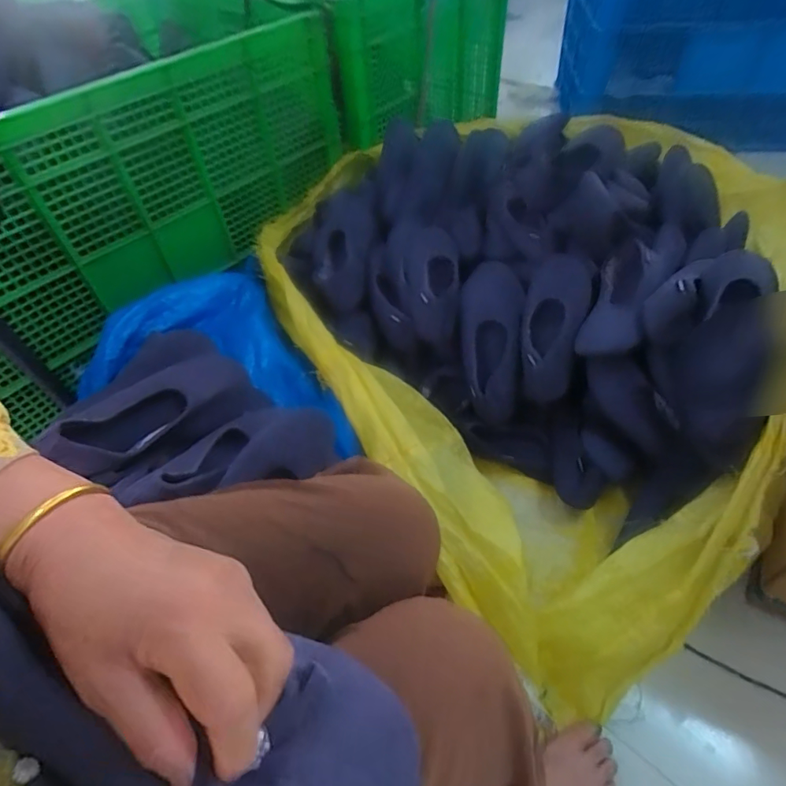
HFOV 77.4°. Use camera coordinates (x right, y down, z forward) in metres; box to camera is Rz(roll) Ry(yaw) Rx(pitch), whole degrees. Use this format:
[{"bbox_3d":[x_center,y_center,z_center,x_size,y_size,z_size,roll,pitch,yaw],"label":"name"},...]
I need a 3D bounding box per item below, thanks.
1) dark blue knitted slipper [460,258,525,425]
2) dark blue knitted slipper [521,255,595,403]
[{"bbox_3d":[0.170,-0.091,0.845,0.109,0.081,0.278,-1,92,4],"label":"dark blue knitted slipper"},{"bbox_3d":[0.262,-0.114,0.806,0.101,0.056,0.257,12,89,15],"label":"dark blue knitted slipper"}]

